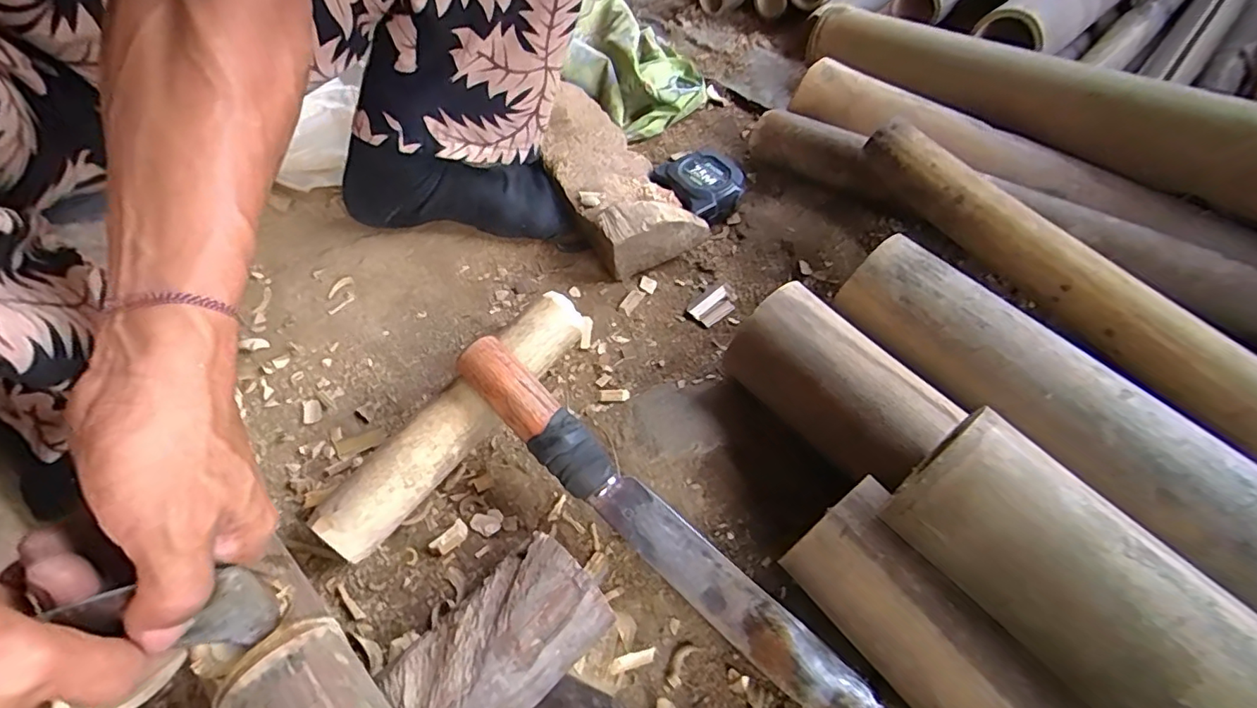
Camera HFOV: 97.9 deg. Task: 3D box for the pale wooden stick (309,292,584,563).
[{"bbox_3d":[-0.123,0.045,0.418,0.049,0.052,0.245,30,58,18],"label":"pale wooden stick"}]

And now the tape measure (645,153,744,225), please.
[{"bbox_3d":[0.076,-0.176,0.582,0.079,0.035,0.089,-27,59,-20],"label":"tape measure"}]

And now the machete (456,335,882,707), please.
[{"bbox_3d":[0.012,0.112,0.364,0.335,0.029,0.037,42,62,8],"label":"machete"}]

